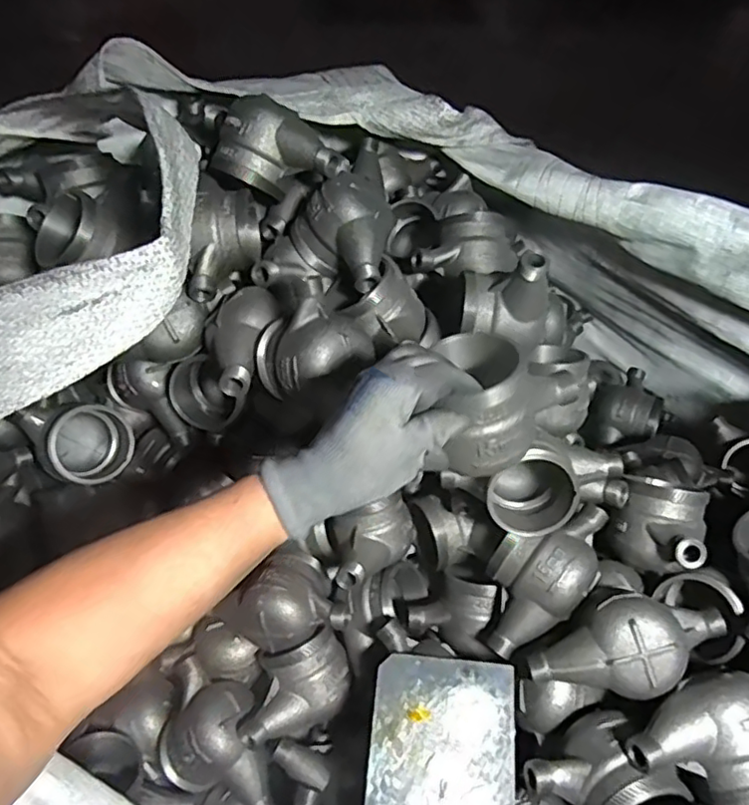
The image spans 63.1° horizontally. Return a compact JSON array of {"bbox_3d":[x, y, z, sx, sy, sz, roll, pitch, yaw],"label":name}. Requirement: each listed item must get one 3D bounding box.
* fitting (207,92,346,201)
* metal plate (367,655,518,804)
[{"bbox_3d":[-0.099,-0.248,0.598,0.135,0.065,0.069,27,53,19],"label":"fitting"},{"bbox_3d":[0.055,0.332,0.497,0.121,0.006,0.227,3,58,6],"label":"metal plate"}]

